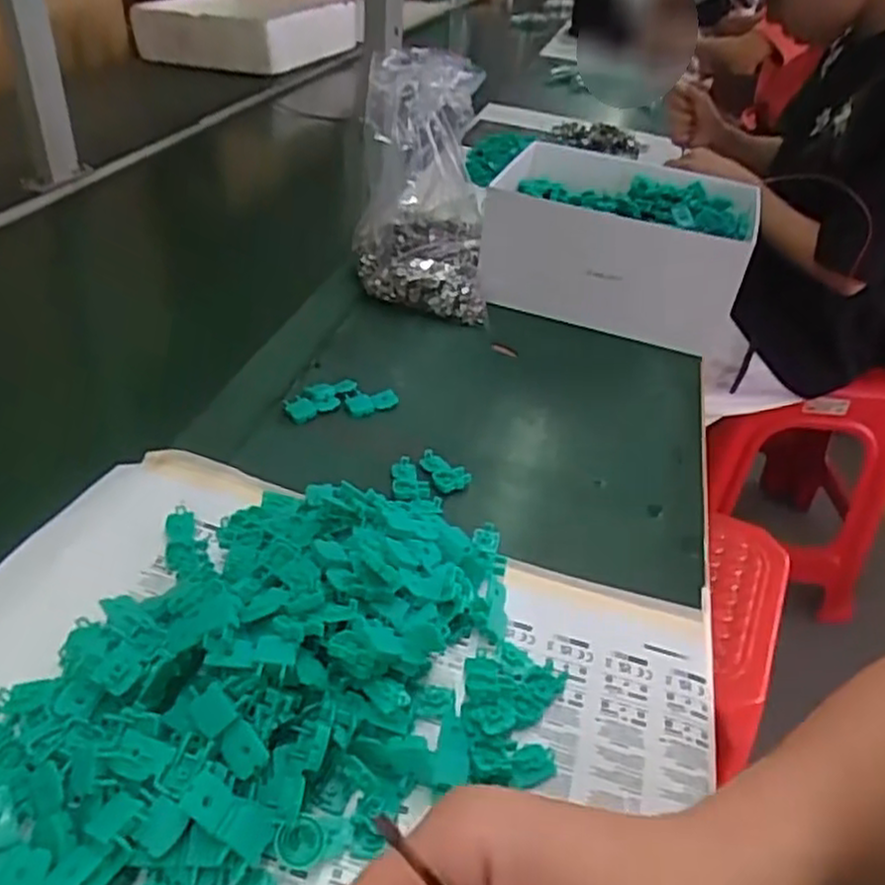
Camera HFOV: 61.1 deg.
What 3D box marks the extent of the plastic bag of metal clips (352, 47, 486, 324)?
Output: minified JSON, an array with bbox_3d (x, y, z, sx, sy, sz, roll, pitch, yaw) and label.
[{"bbox_3d":[-0.015,-0.244,0.719,0.122,0.228,0.127,-2,37,-9],"label":"plastic bag of metal clips"}]

